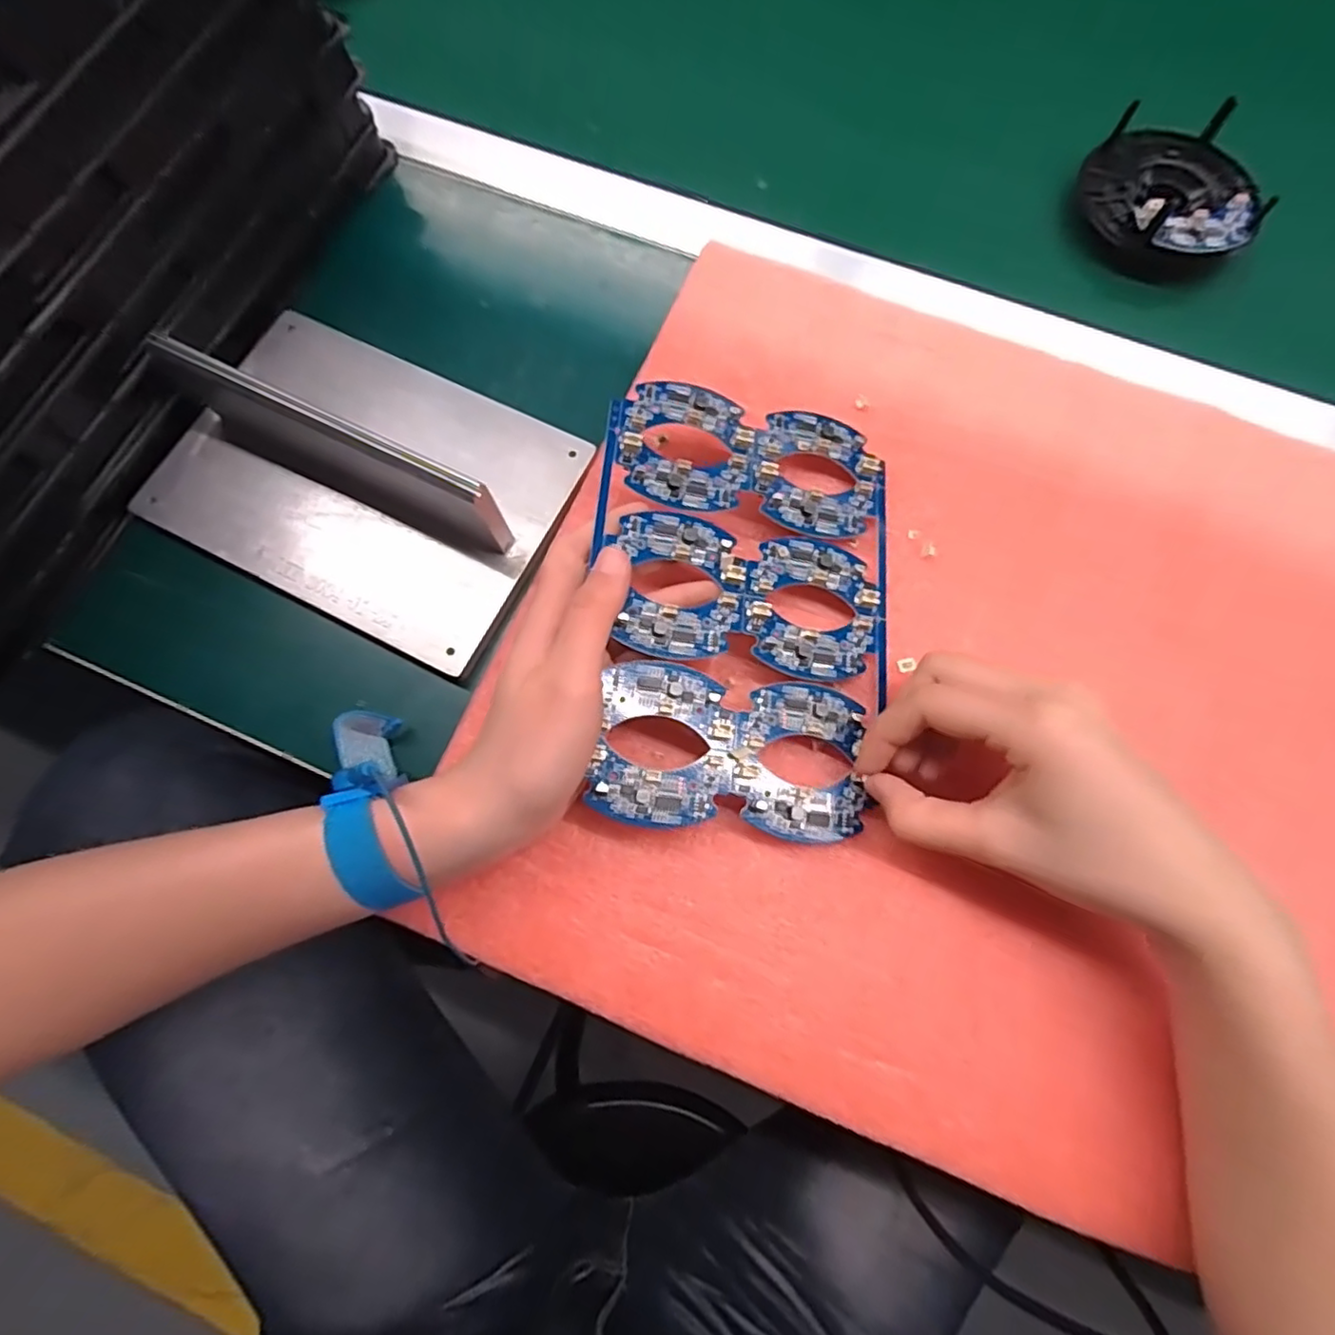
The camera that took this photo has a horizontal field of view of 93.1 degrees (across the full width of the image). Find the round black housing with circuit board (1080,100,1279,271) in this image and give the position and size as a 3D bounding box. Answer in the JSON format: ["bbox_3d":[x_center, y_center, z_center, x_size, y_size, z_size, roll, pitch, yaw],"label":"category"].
[{"bbox_3d":[0.290,-0.275,0.371,0.092,0.038,0.093,0,73,0],"label":"round black housing with circuit board"}]

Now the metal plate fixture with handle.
[{"bbox_3d":[-0.162,-0.109,0.309,0.215,0.063,0.144,26,75,8],"label":"metal plate fixture with handle"}]

